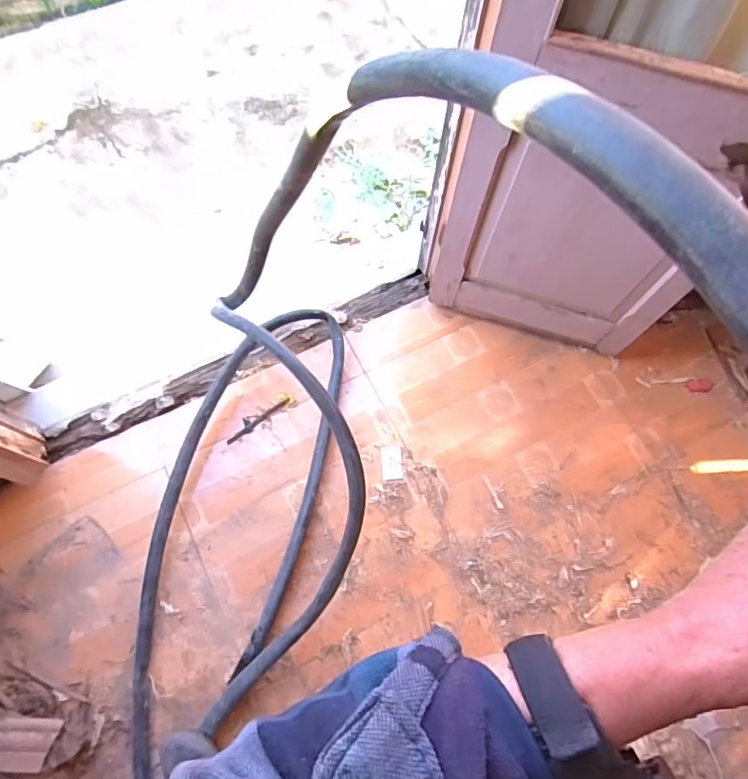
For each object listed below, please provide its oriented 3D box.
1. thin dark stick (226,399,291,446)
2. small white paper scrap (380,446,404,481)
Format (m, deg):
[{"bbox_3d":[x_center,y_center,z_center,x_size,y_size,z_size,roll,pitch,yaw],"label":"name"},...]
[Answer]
[{"bbox_3d":[-0.319,0.079,1.446,0.197,0.026,0.038,-37,75,-15],"label":"thin dark stick"},{"bbox_3d":[0.048,0.195,1.403,0.053,0.011,0.088,-5,63,-2],"label":"small white paper scrap"}]

